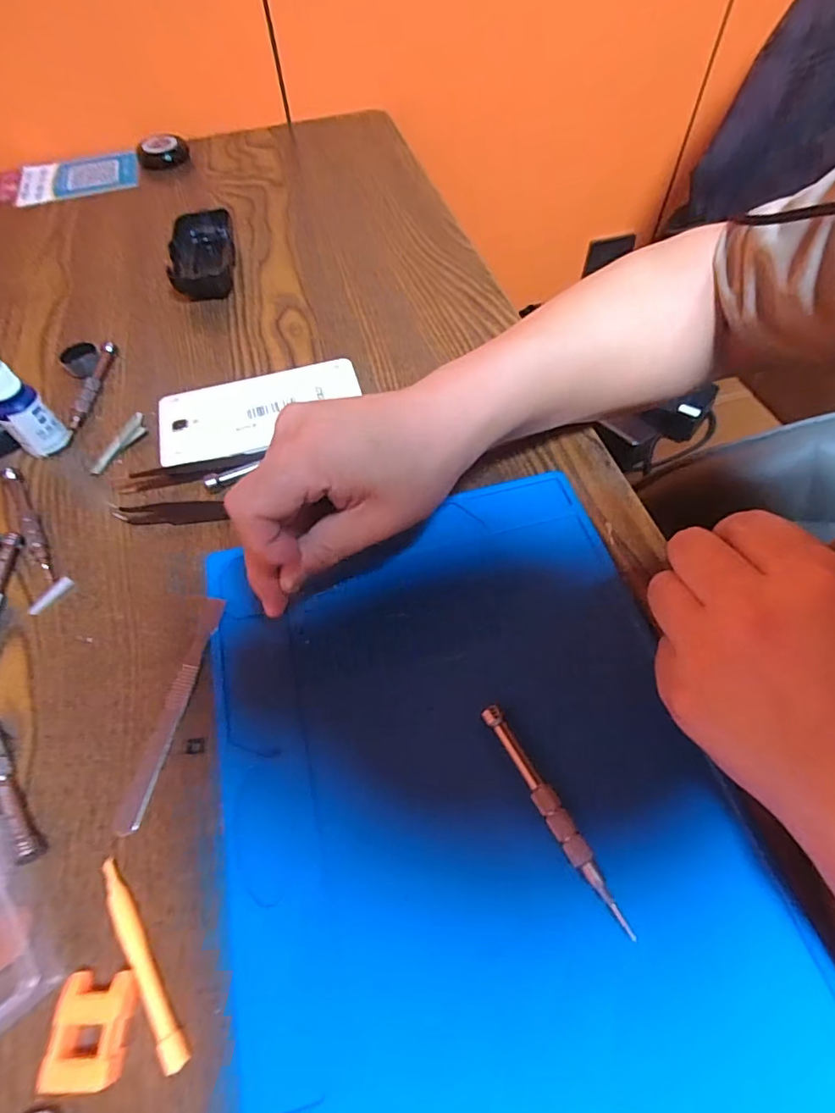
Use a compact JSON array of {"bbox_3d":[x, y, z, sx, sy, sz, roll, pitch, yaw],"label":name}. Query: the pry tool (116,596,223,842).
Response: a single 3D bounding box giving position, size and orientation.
[{"bbox_3d":[-0.125,0.076,0.278,0.019,0.004,0.120,2,61,10],"label":"pry tool"}]

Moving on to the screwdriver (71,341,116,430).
[{"bbox_3d":[-0.249,-0.134,0.414,0.010,0.009,0.089,0,58,3],"label":"screwdriver"}]

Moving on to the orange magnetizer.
[{"bbox_3d":[-0.125,0.181,0.207,0.028,0.013,0.034,-4,58,0],"label":"orange magnetizer"}]

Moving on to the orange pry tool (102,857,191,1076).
[{"bbox_3d":[-0.114,0.165,0.221,0.009,0.006,0.082,-34,62,-17],"label":"orange pry tool"}]

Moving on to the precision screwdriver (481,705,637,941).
[{"bbox_3d":[0.060,0.114,0.241,0.010,0.014,0.102,-26,60,-13],"label":"precision screwdriver"}]

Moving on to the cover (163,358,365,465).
[{"bbox_3d":[-0.113,-0.104,0.387,0.142,0.010,0.073,-13,58,-6],"label":"cover"}]

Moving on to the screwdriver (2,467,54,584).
[{"bbox_3d":[-0.246,-0.022,0.341,0.010,0.011,0.099,-32,62,-16],"label":"screwdriver"}]

